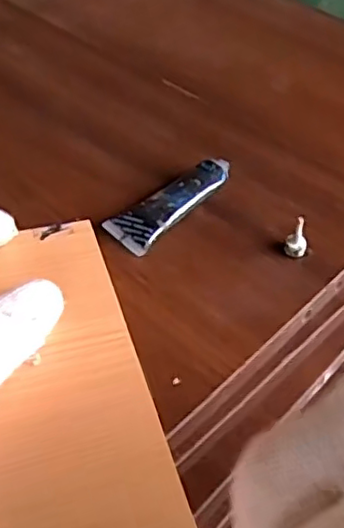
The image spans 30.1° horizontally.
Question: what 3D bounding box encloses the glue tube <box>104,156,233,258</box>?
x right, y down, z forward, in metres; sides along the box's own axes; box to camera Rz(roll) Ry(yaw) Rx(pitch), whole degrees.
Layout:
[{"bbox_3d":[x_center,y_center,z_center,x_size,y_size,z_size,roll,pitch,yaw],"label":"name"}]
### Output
[{"bbox_3d":[0.001,-0.038,0.381,0.027,0.014,0.087,36,52,26],"label":"glue tube"}]

